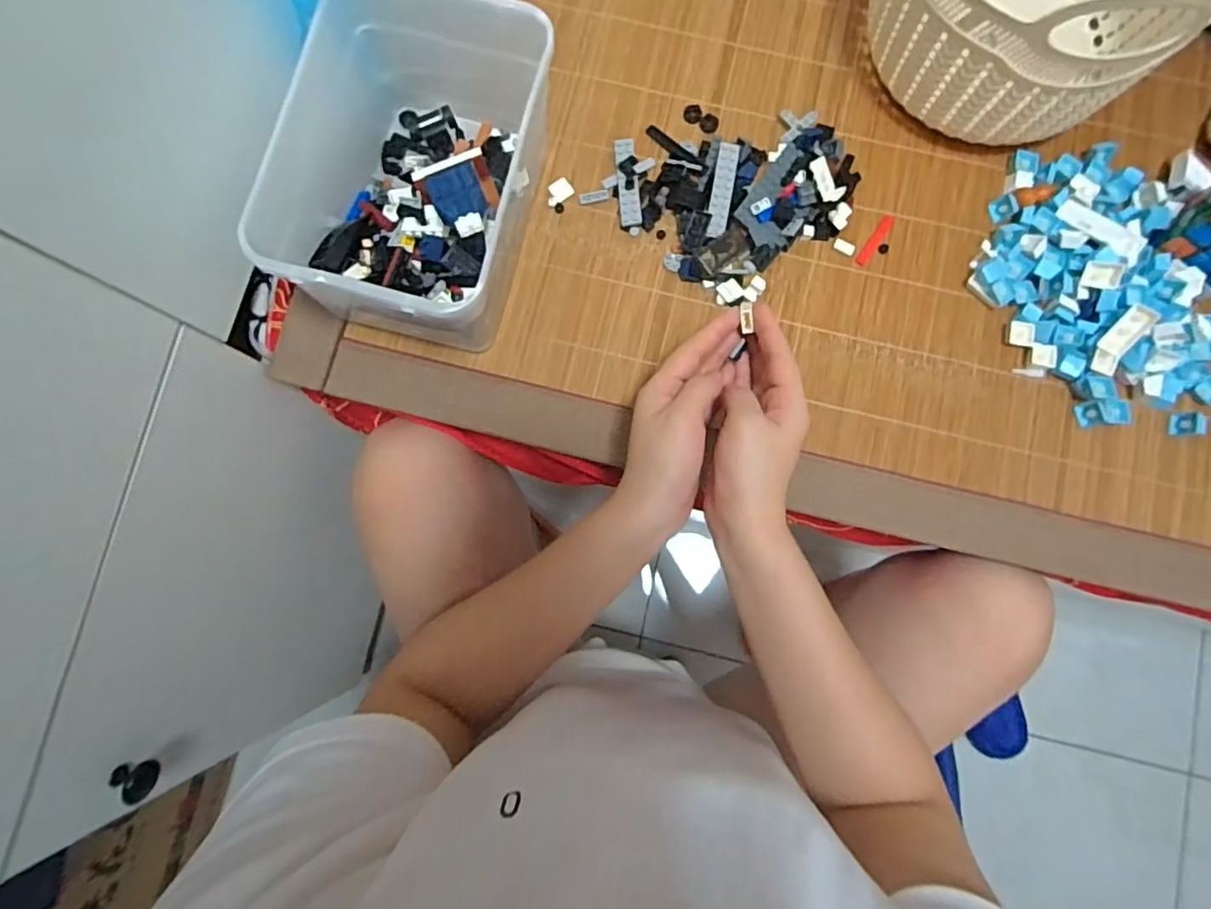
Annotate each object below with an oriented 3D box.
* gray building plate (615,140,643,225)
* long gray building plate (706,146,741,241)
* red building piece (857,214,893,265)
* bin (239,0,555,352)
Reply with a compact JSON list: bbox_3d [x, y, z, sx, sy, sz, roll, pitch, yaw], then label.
[{"bbox_3d":[0.019,-0.220,0.480,0.018,0.006,0.076,-5,84,4],"label":"gray building plate"},{"bbox_3d":[0.094,-0.210,0.475,0.017,0.007,0.079,10,83,2],"label":"long gray building plate"},{"bbox_3d":[0.217,-0.172,0.477,0.009,0.004,0.047,35,84,5],"label":"red building piece"},{"bbox_3d":[-0.127,-0.190,0.424,0.150,0.121,0.208,15,83,3],"label":"bin"}]

